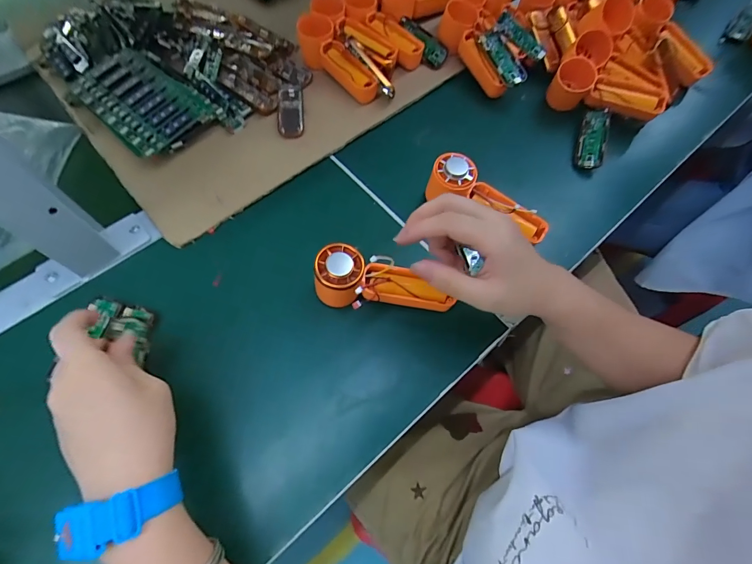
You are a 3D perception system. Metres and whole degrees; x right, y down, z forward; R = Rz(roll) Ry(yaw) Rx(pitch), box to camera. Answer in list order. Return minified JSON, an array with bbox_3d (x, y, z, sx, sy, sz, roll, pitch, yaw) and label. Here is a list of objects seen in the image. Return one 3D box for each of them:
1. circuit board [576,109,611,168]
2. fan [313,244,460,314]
[{"bbox_3d":[0.260,-0.173,0.452,0.029,0.008,0.082,7,75,35],"label":"circuit board"},{"bbox_3d":[0.003,0.007,0.349,0.123,0.048,0.043,14,65,-11],"label":"fan"}]

